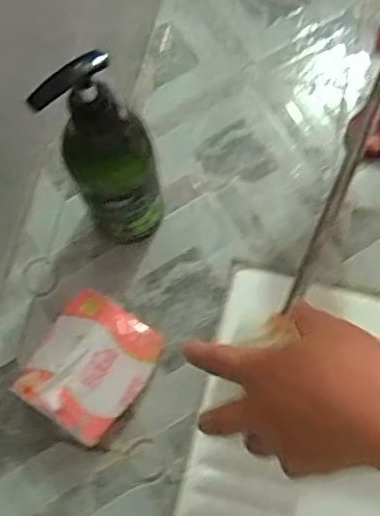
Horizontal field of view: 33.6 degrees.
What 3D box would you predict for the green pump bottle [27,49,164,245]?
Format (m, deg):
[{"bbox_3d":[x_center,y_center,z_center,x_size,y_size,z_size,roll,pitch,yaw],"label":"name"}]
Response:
[{"bbox_3d":[-0.066,-0.077,0.540,0.068,0.267,0.062,-15,74,-2],"label":"green pump bottle"}]

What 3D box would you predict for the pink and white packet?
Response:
[{"bbox_3d":[-0.097,0.098,0.598,0.113,0.060,0.121,35,78,11],"label":"pink and white packet"}]

